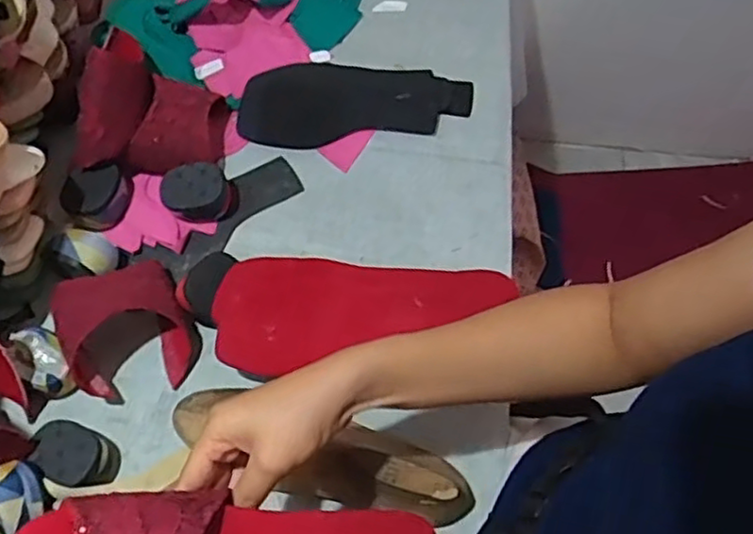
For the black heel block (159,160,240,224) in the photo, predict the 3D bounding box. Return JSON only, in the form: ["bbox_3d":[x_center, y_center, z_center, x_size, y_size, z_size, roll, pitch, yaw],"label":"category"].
[{"bbox_3d":[-0.170,-0.072,0.651,0.067,0.040,0.050,-4,64,-4],"label":"black heel block"}]

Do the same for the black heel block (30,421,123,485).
[{"bbox_3d":[-0.245,0.150,0.547,0.069,0.039,0.047,17,64,6],"label":"black heel block"}]

